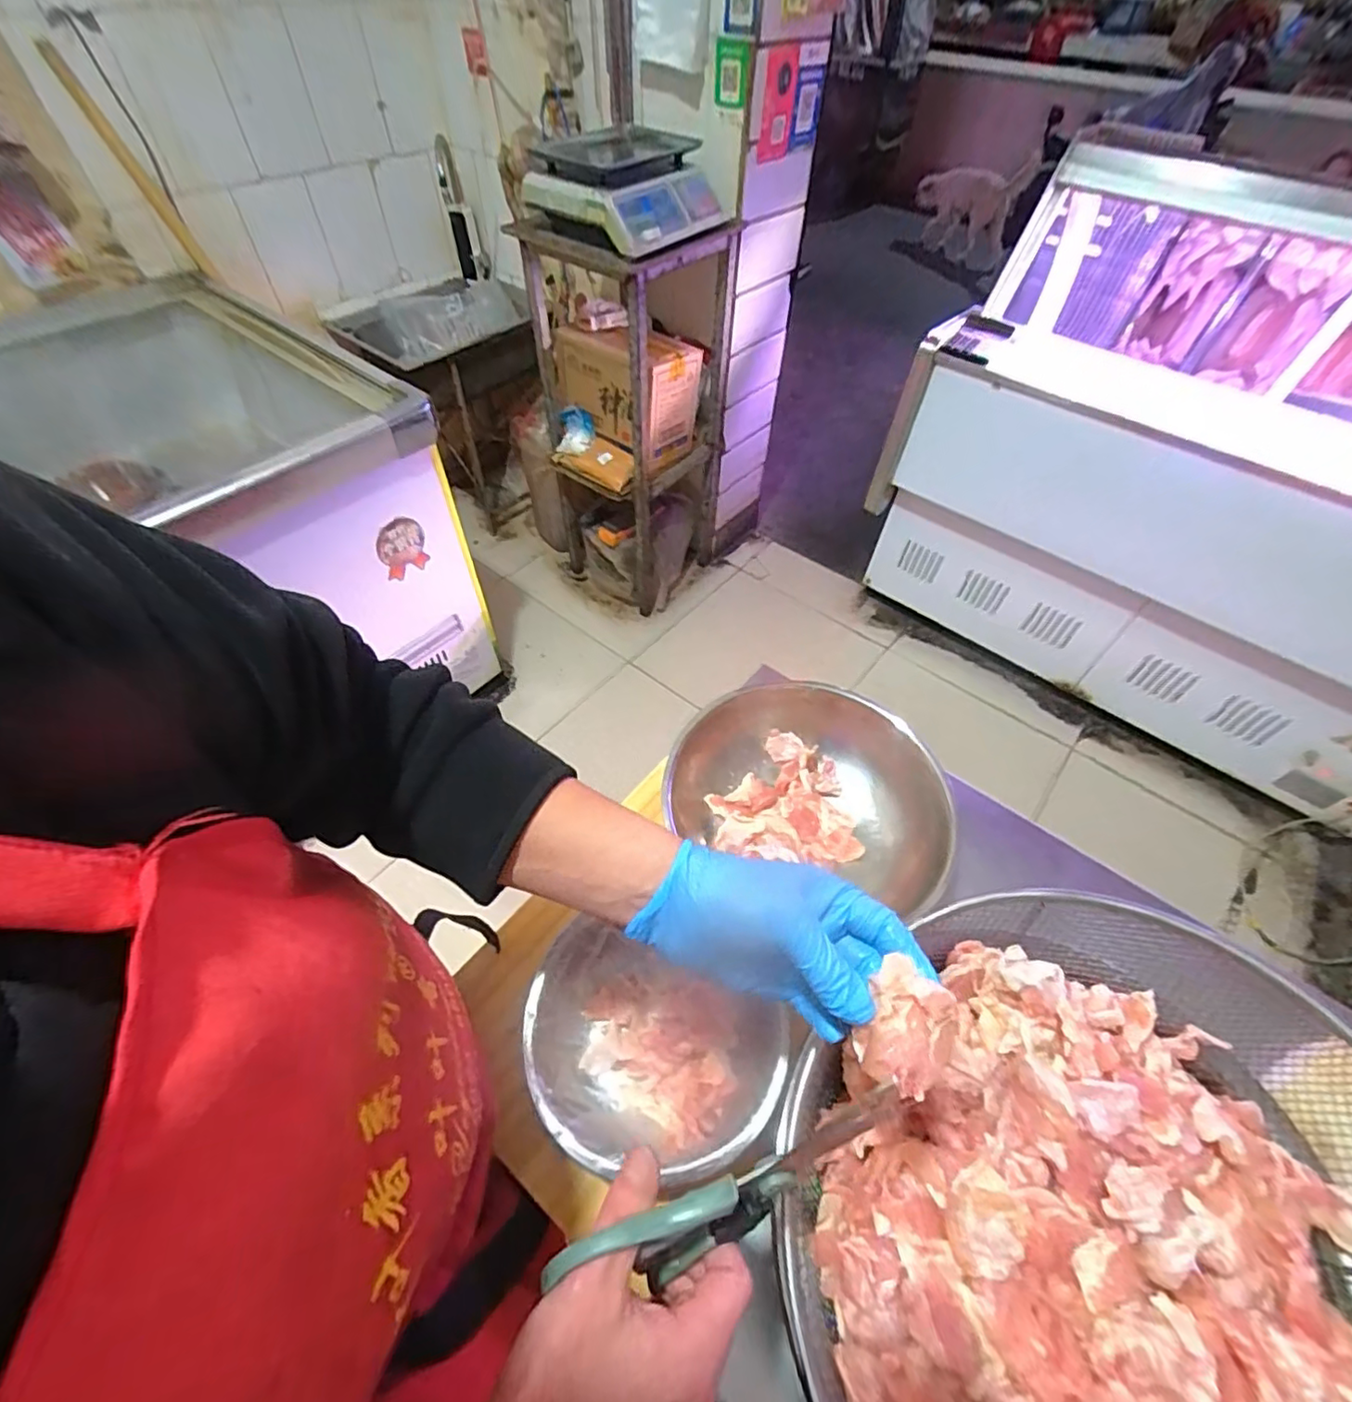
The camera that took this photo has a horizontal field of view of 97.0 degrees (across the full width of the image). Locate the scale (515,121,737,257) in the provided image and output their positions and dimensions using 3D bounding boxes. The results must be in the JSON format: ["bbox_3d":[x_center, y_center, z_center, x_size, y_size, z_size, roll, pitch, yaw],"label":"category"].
[{"bbox_3d":[-0.113,-1.106,1.299,0.312,0.133,0.362,35,59,22],"label":"scale"}]

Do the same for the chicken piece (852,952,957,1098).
[{"bbox_3d":[0.112,0.164,0.295,0.037,0.031,0.051,19,55,12],"label":"chicken piece"}]

